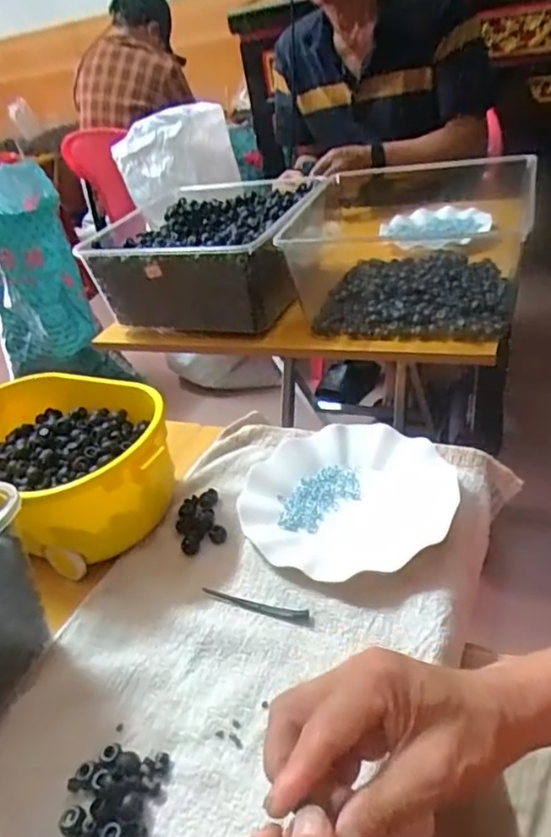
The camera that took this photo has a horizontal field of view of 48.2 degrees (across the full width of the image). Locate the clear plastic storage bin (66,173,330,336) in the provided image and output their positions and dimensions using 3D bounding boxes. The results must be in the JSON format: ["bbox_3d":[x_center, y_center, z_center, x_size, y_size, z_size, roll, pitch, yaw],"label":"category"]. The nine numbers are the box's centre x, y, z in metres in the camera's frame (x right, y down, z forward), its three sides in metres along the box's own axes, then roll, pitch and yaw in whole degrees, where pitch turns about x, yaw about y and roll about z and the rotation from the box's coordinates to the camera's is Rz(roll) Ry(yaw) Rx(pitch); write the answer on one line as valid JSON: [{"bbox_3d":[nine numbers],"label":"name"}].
[{"bbox_3d":[-0.087,-0.259,0.952,0.312,0.118,0.307,3,36,22],"label":"clear plastic storage bin"}]

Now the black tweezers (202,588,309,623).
[{"bbox_3d":[-0.016,0.142,0.474,0.088,0.012,0.010,7,38,27],"label":"black tweezers"}]

